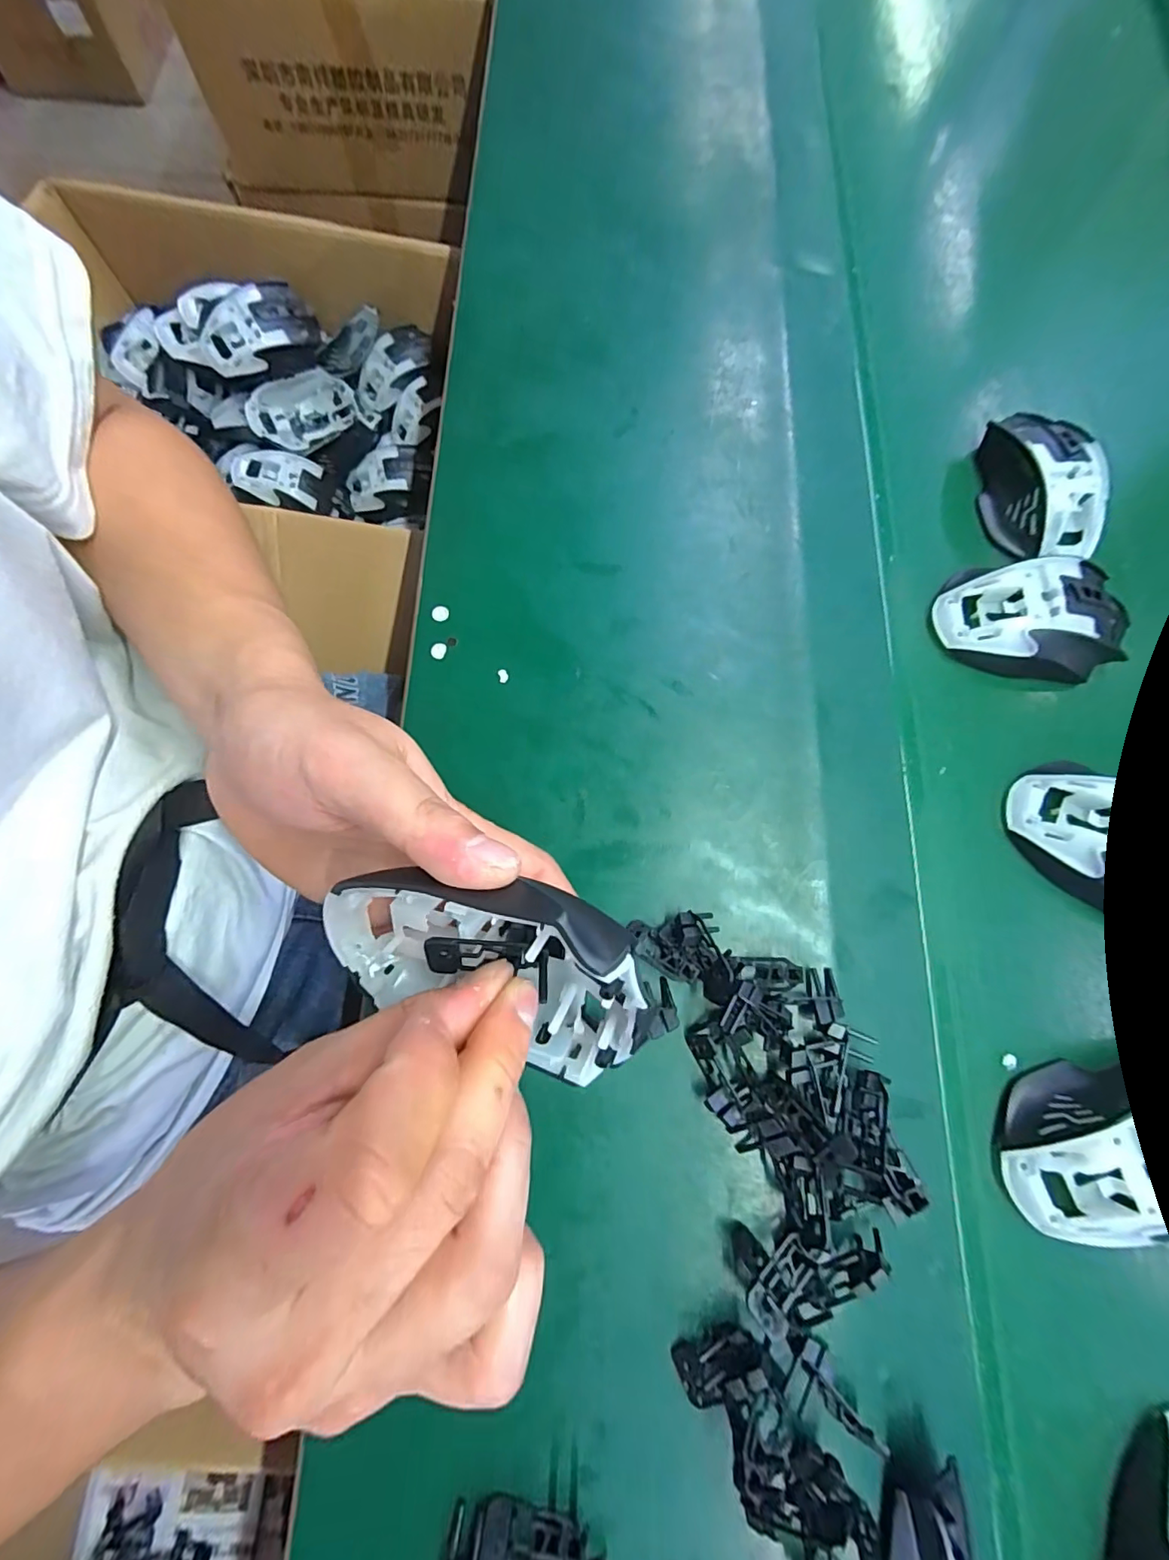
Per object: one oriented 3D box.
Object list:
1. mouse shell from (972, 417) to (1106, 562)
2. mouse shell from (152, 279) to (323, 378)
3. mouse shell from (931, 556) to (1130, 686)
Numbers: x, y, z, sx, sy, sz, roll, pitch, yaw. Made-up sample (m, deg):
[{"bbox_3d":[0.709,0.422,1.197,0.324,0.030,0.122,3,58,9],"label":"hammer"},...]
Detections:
[{"bbox_3d":[0.306,-0.196,0.355,0.062,0.034,0.097,-3,75,-1],"label":"mouse shell"},{"bbox_3d":[-0.364,-0.471,0.555,0.149,0.047,0.073,1,76,-2],"label":"mouse shell"},{"bbox_3d":[0.279,-0.097,0.327,0.104,0.036,0.065,-5,75,-1],"label":"mouse shell"}]

